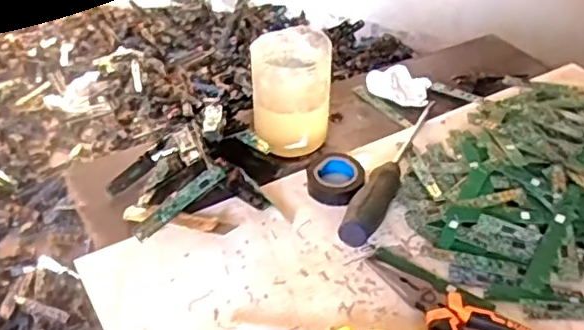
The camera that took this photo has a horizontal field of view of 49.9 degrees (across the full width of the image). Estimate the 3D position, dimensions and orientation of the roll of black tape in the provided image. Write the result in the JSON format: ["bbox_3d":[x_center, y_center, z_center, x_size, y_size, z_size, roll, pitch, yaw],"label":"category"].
[{"bbox_3d":[0.040,0.014,0.573,0.050,0.024,0.056,13,40,15],"label":"roll of black tape"}]

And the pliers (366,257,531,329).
[{"bbox_3d":[0.120,0.112,0.460,0.050,0.012,0.158,-30,48,-33],"label":"pliers"}]

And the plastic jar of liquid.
[{"bbox_3d":[-0.001,-0.072,0.621,0.073,0.108,0.077,0,38,0],"label":"plastic jar of liquid"}]

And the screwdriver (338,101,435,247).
[{"bbox_3d":[0.095,-0.003,0.583,0.026,0.030,0.234,16,41,18],"label":"screwdriver"}]

